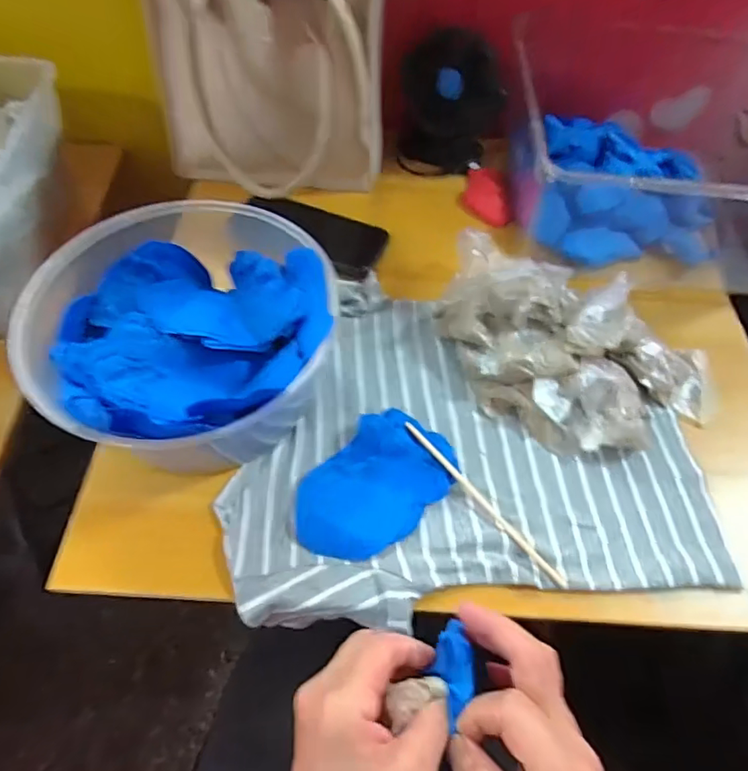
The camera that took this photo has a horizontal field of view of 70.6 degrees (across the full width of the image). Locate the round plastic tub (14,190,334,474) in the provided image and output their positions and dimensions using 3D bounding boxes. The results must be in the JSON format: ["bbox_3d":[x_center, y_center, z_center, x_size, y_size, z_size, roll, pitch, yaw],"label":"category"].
[{"bbox_3d":[-0.143,-0.038,0.433,0.210,0.100,0.194,2,58,-3],"label":"round plastic tub"}]

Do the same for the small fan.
[{"bbox_3d":[0.085,-0.311,0.606,0.111,0.145,0.072,8,57,1],"label":"small fan"}]

